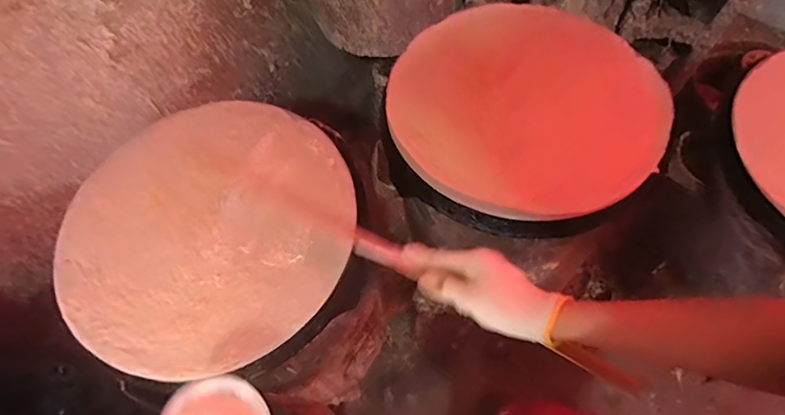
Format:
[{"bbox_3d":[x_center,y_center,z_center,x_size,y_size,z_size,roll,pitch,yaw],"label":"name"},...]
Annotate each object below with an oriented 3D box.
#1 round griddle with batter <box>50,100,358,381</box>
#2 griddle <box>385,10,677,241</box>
[{"bbox_3d":[-0.233,0.018,0.615,0.354,0.027,0.356,-1,62,2],"label":"round griddle with batter"},{"bbox_3d":[0.175,-0.135,0.674,0.356,0.043,0.352,24,66,14],"label":"griddle"}]

